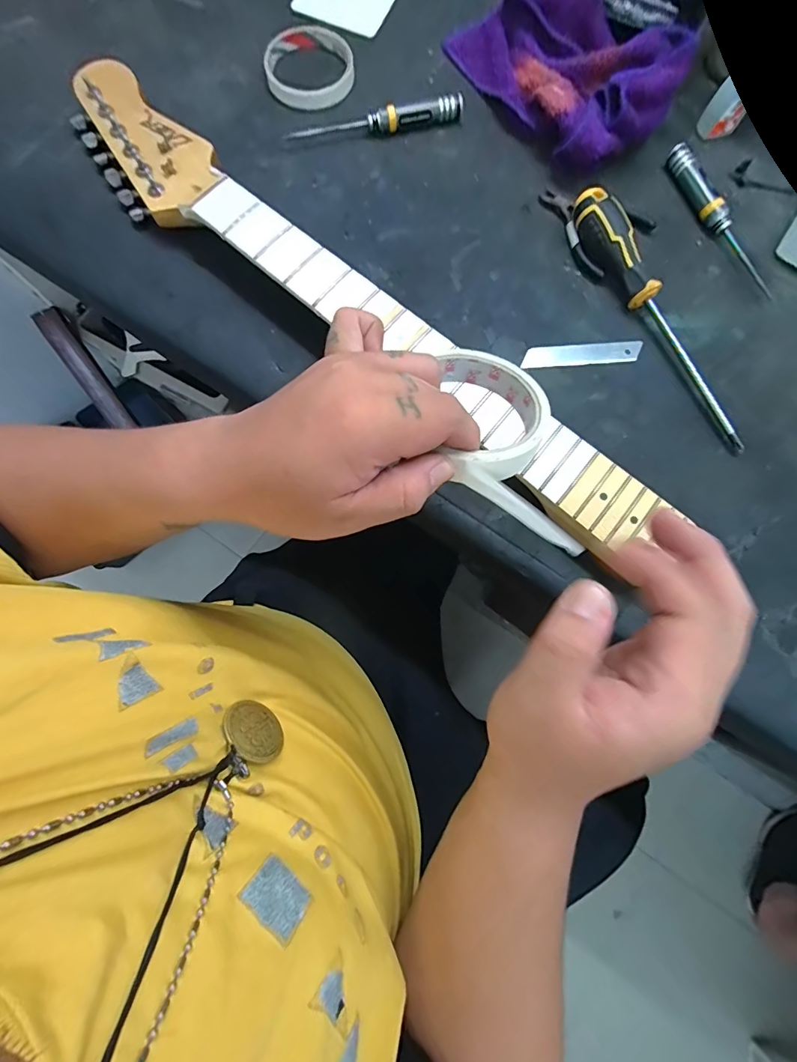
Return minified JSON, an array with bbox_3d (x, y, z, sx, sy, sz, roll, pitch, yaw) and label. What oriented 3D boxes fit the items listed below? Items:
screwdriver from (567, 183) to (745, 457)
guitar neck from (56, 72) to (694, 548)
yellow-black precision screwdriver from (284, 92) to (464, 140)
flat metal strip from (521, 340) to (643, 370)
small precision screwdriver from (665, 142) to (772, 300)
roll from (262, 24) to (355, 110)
[{"bbox_3d":[0.219,-0.178,0.349,0.030,0.031,0.249,-29,81,-5],"label":"screwdriver"},{"bbox_3d":[-0.055,-0.191,0.344,0.601,0.032,0.073,40,82,7],"label":"guitar neck"},{"bbox_3d":[-0.020,-0.386,0.395,0.164,0.017,0.019,-11,80,-2],"label":"yellow-black precision screwdriver"},{"bbox_3d":[0.158,-0.151,0.360,0.103,0.004,0.019,-6,80,-1],"label":"flat metal strip"},{"bbox_3d":[0.289,-0.279,0.375,0.020,0.020,0.154,-29,81,-5],"label":"small precision screwdriver"},{"bbox_3d":[-0.086,-0.446,0.403,0.082,0.015,0.086,-12,80,-2],"label":"roll"}]

